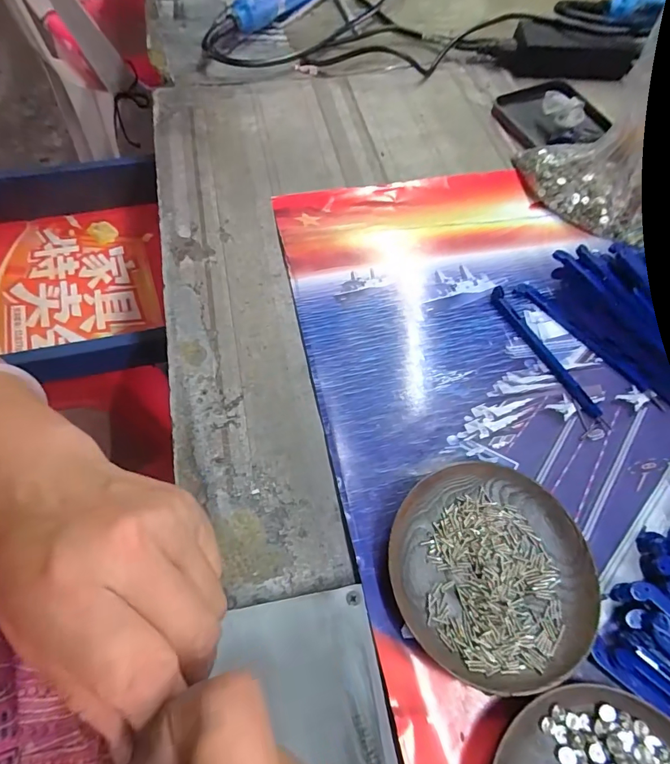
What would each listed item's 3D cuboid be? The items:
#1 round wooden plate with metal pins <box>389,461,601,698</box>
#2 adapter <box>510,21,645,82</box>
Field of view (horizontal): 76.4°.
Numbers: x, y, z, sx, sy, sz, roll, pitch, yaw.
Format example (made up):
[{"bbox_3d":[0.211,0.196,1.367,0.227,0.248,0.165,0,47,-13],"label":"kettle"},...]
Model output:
[{"bbox_3d":[0.090,0.107,0.247,0.112,0.016,0.113,1,62,-2],"label":"round wooden plate with metal pins"},{"bbox_3d":[0.275,-0.386,0.500,0.130,0.038,0.053,7,62,1],"label":"adapter"}]

